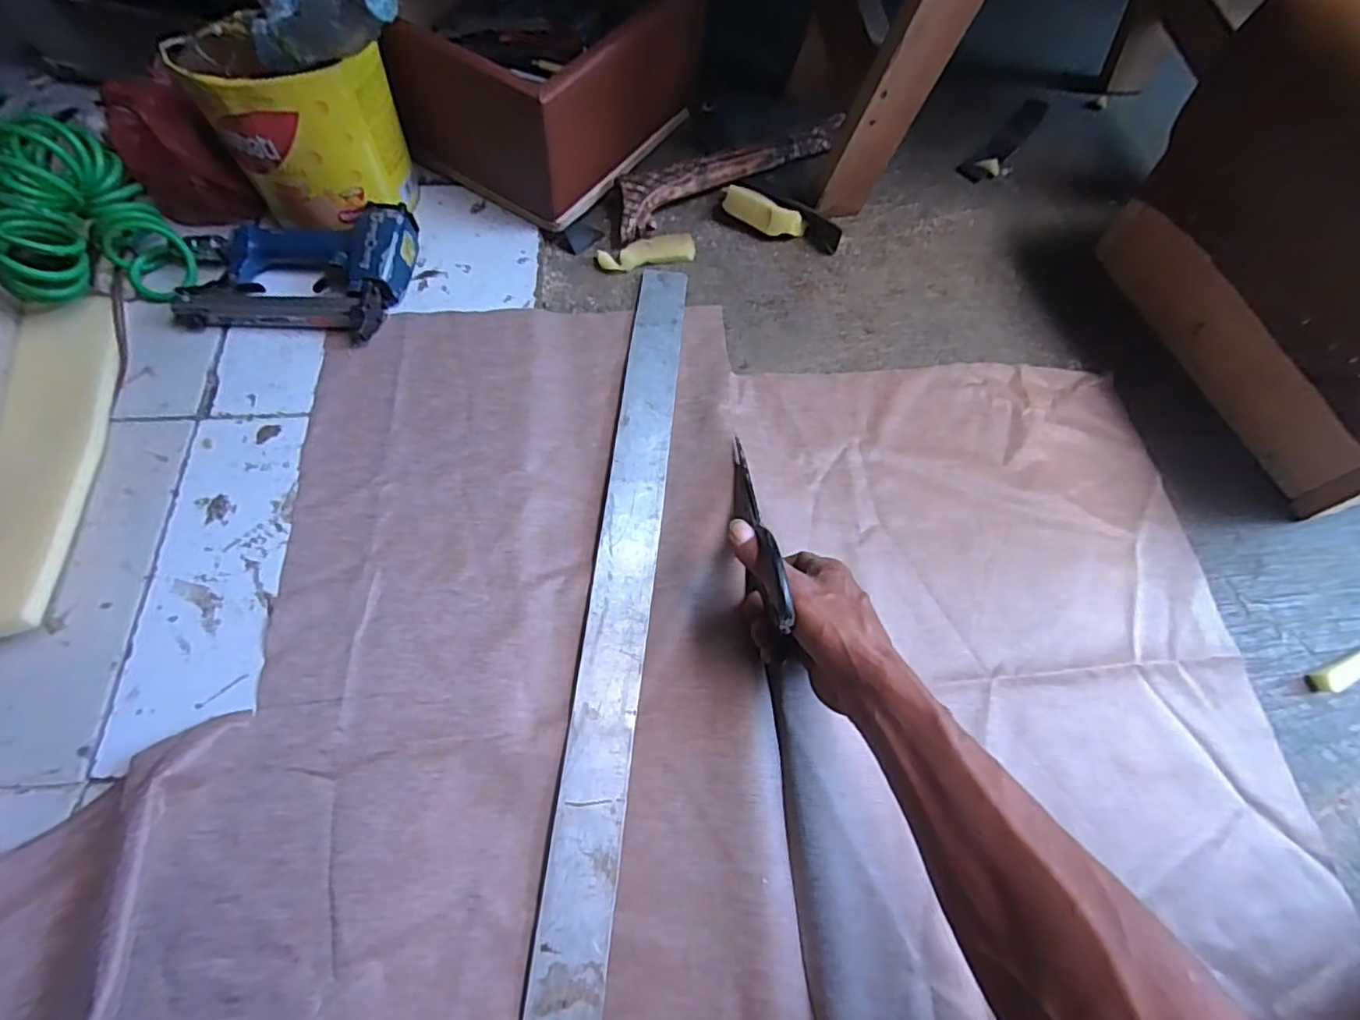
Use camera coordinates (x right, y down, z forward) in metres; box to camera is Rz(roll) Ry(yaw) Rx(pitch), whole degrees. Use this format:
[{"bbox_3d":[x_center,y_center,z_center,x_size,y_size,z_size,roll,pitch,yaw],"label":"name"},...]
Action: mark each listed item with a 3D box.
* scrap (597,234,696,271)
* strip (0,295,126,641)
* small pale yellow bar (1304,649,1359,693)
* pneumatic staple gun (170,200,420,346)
[{"bbox_3d":[-0.036,-0.276,0.665,0.102,0.012,0.033,-9,66,-6],"label":"scrap"},{"bbox_3d":[-0.534,-0.048,0.521,0.080,0.037,0.325,-8,66,-6],"label":"strip"},{"bbox_3d":[0.522,0.124,0.486,0.066,0.014,0.017,-21,68,-11],"label":"small pale yellow bar"},{"bbox_3d":[-0.369,-0.237,0.602,0.201,0.051,0.136,6,66,1],"label":"pneumatic staple gun"}]

